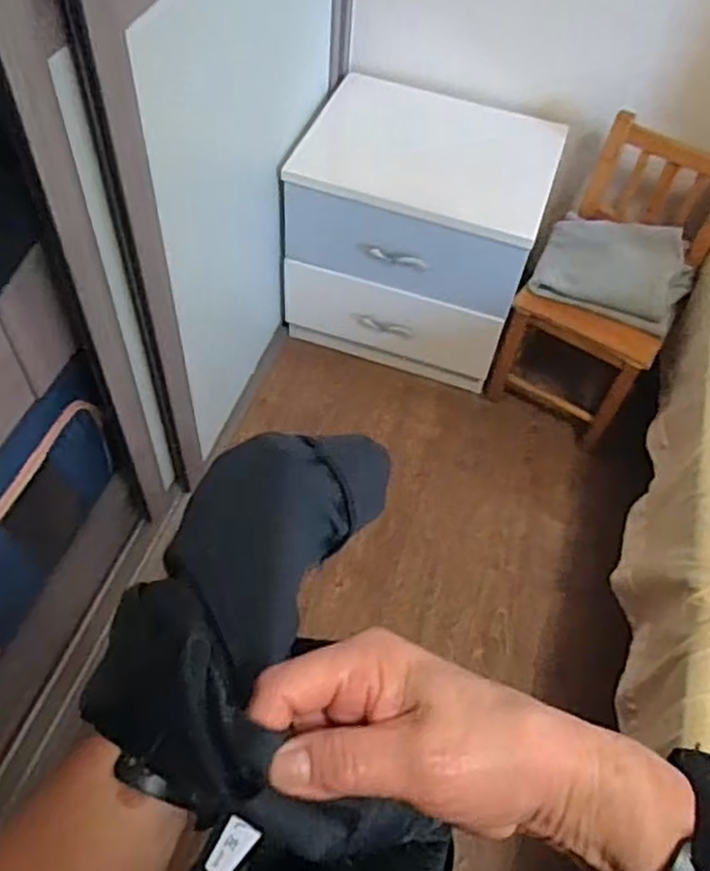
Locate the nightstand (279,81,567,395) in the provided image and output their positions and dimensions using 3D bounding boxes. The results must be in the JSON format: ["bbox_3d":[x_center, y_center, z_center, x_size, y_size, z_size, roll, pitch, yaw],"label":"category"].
[{"bbox_3d":[0.113,-0.454,1.628,0.544,0.421,0.414,16,55,7],"label":"nightstand"}]

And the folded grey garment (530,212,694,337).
[{"bbox_3d":[0.525,-0.347,1.453,0.287,0.116,0.214,26,57,14],"label":"folded grey garment"}]

